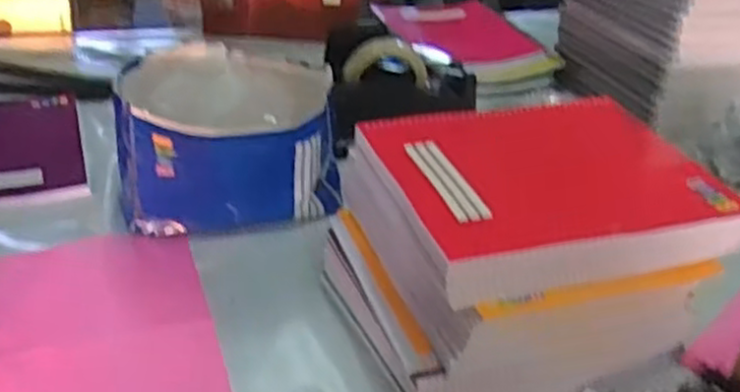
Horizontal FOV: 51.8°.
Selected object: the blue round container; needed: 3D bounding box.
[{"bbox_3d":[-0.152,-0.065,0.804,0.211,0.124,0.222,-5,33,-14],"label":"blue round container"}]

